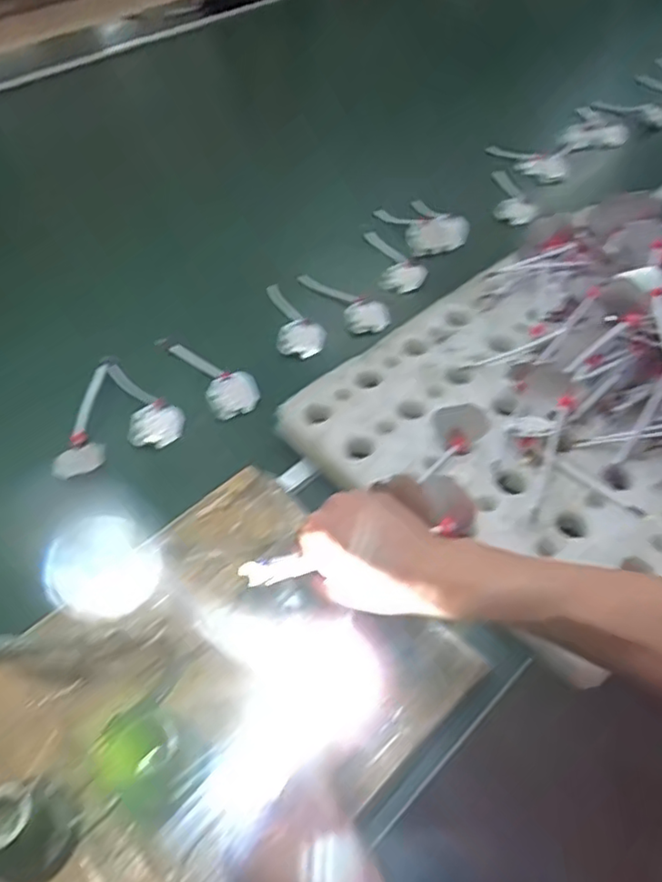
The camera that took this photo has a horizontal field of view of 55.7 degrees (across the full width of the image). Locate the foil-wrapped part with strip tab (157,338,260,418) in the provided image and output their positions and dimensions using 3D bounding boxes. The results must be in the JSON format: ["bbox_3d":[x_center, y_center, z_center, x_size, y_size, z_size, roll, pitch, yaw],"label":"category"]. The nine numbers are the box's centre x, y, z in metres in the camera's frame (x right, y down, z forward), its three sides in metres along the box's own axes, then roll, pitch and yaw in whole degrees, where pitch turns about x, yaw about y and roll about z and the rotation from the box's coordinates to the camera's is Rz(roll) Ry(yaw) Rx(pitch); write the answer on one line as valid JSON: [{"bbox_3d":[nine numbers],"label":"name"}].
[{"bbox_3d":[-0.147,-0.087,0.729,0.052,0.030,0.171,-32,54,-22],"label":"foil-wrapped part with strip tab"}]

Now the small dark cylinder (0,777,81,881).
[{"bbox_3d":[-0.189,0.243,0.391,0.047,0.050,0.058,19,53,20],"label":"small dark cylinder"}]

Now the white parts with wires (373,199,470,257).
[{"bbox_3d":[0.127,-0.317,0.901,0.080,0.032,0.145,-24,51,-16],"label":"white parts with wires"}]

